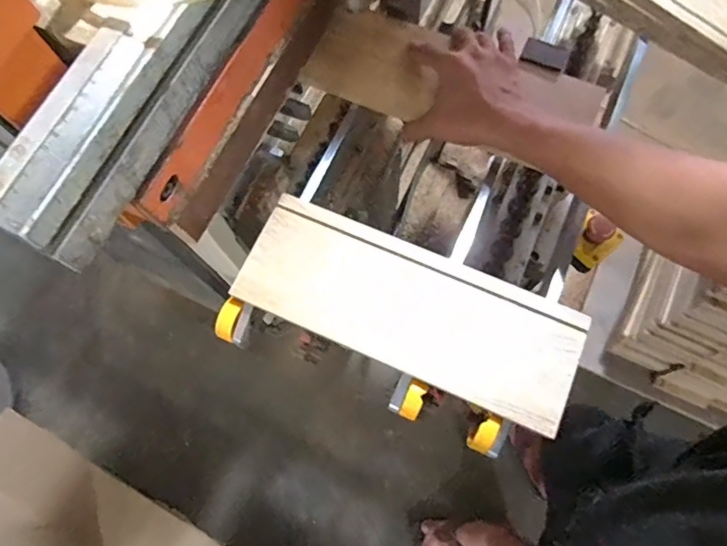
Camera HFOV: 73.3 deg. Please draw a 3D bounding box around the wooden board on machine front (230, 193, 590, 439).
[{"bbox_3d":[0.041,0.030,0.457,0.315,0.008,0.113,23,74,9],"label":"wooden board on machine front"}]

